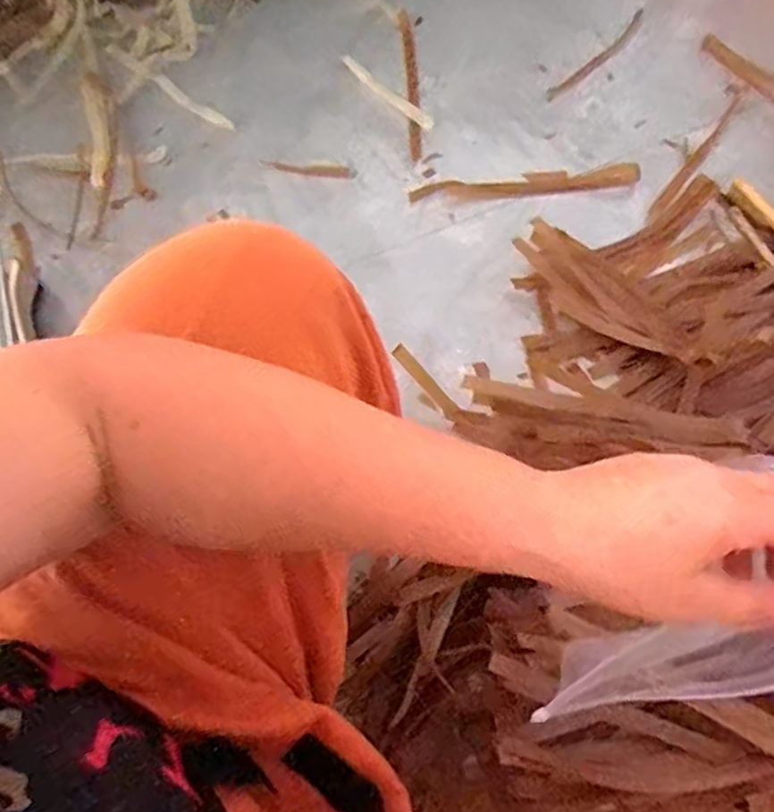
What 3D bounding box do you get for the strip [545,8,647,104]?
[{"bbox_3d":[0.335,-0.547,1.043,0.030,0.006,0.242,41,75,17],"label":"strip"}]

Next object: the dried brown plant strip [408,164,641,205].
[{"bbox_3d":[0.194,-0.313,0.943,0.317,0.017,0.049,-2,68,2],"label":"dried brown plant strip"}]

